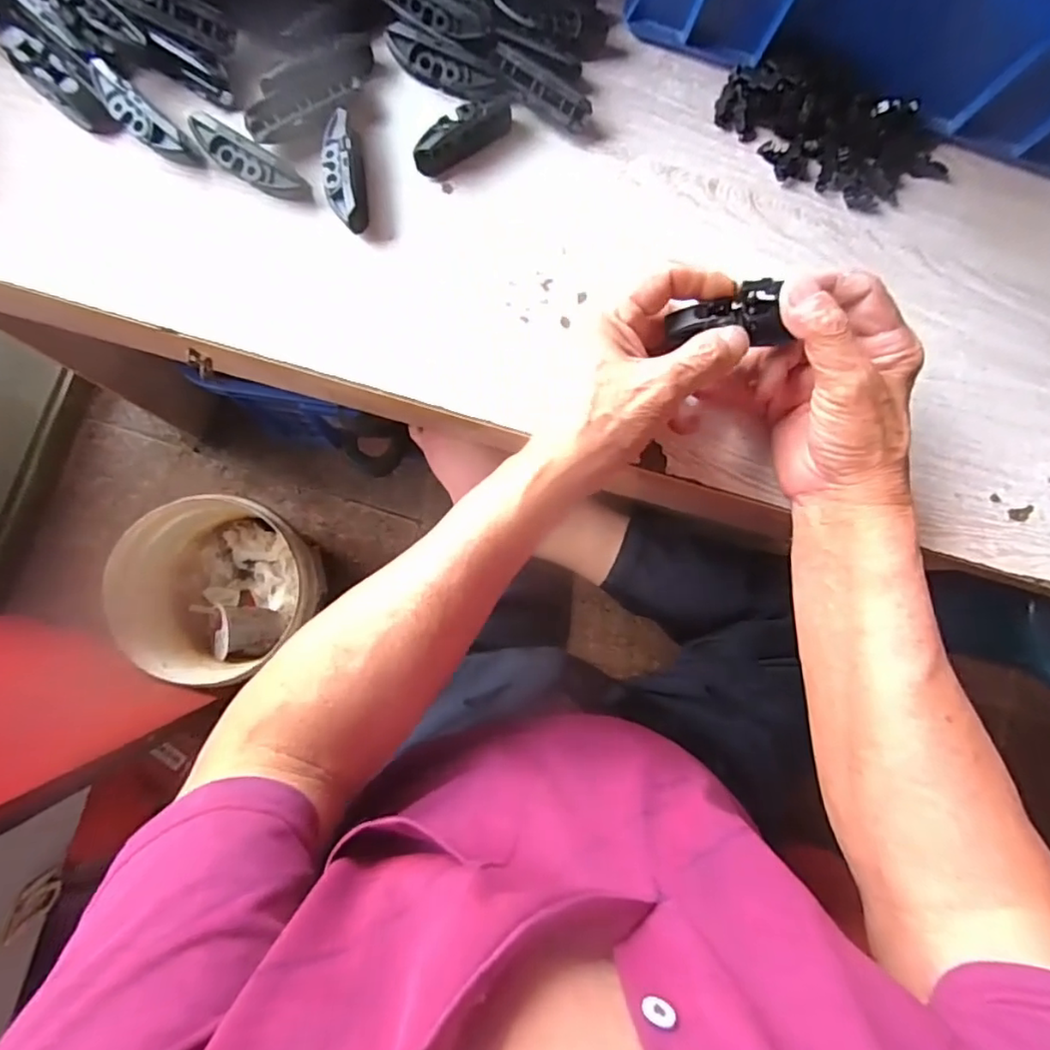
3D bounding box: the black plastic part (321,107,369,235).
[{"bbox_3d":[-0.108,-0.208,0.355,0.023,0.019,0.063,-8,86,-7],"label":"black plastic part"}]

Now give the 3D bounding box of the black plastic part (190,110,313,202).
[{"bbox_3d":[-0.161,-0.212,0.352,0.067,0.026,0.019,28,83,-3],"label":"black plastic part"}]

